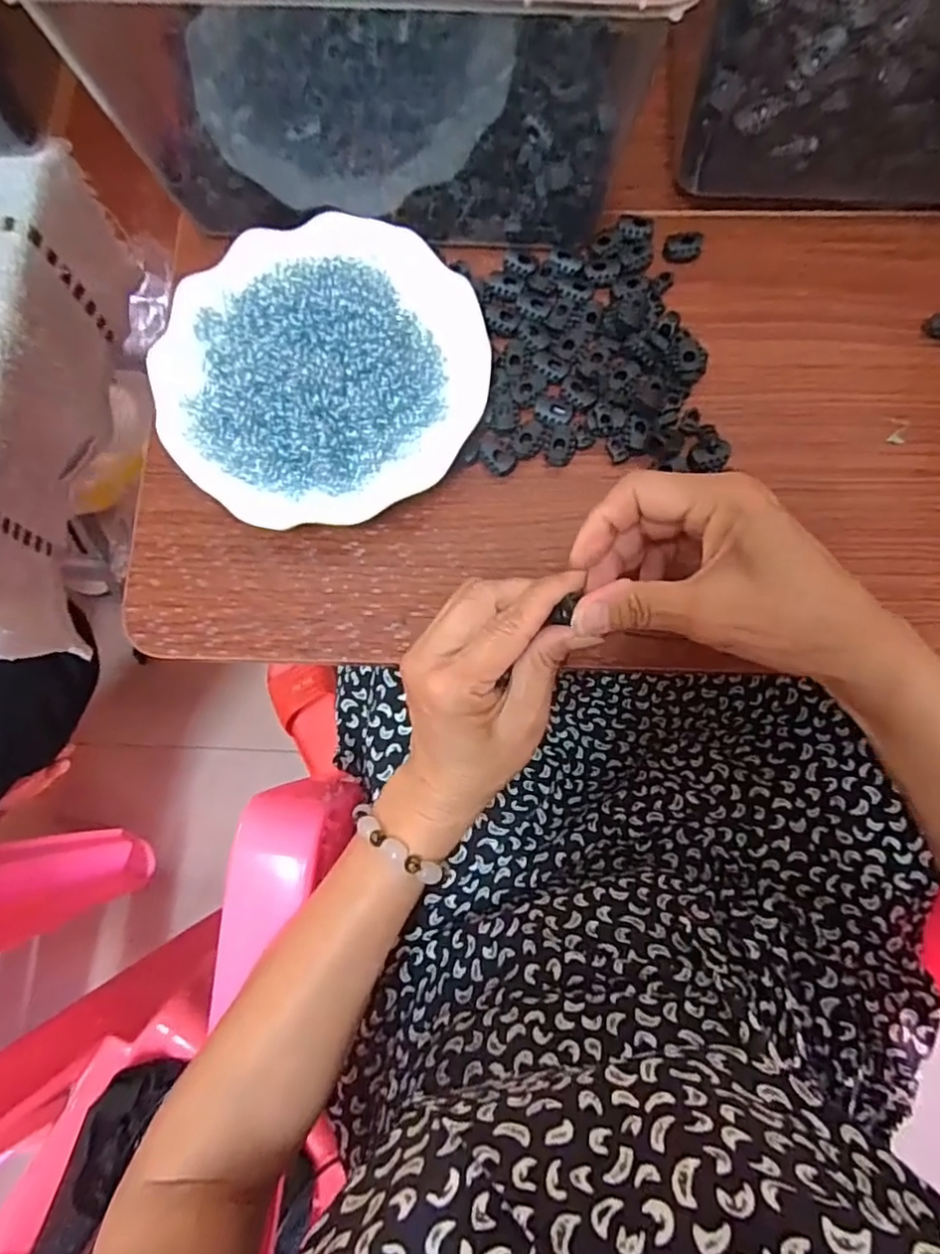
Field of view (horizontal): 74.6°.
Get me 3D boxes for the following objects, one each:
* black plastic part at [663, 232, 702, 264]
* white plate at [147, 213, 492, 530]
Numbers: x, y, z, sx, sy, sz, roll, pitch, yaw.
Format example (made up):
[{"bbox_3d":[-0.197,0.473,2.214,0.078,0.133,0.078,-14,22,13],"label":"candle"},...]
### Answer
[{"bbox_3d":[0.130,-0.231,0.375,0.023,0.007,0.013,-5,81,3],"label":"black plastic part"},{"bbox_3d":[-0.082,-0.145,0.346,0.178,0.038,0.166,-1,81,4],"label":"white plate"}]

